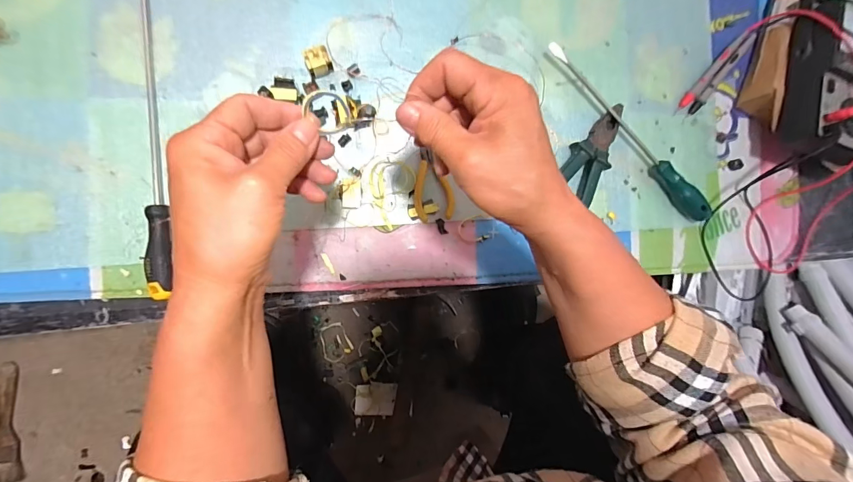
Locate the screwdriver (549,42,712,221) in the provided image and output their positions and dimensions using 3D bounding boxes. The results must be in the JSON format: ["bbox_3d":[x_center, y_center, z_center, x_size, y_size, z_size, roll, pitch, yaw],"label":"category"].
[{"bbox_3d":[0.252,-0.131,0.491,0.285,0.025,0.025,45,85,-6],"label":"screwdriver"}]

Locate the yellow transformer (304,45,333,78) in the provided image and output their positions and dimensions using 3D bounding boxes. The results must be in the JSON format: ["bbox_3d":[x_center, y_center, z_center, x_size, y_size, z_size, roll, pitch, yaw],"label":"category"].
[{"bbox_3d":[-0.117,-0.193,0.433,0.026,0.027,0.023,-21,93,-7],"label":"yellow transformer"}]

